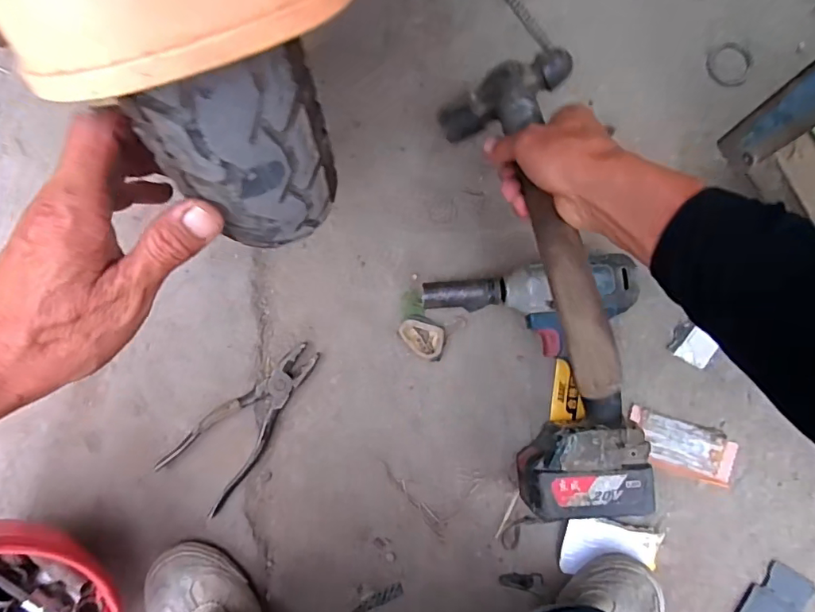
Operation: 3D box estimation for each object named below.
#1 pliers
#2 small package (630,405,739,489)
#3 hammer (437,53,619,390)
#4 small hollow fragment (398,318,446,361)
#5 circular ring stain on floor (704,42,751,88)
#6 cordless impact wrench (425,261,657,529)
[{"bbox_3d":[-0.165,0.121,0.519,0.076,0.018,0.189,43,86,2],"label":"pliers"},{"bbox_3d":[0.285,0.146,0.510,0.112,0.008,0.053,18,86,1],"label":"small package"},{"bbox_3d":[0.116,-0.097,0.396,0.104,0.036,0.330,-31,57,21],"label":"hammer"},{"bbox_3d":[0.015,0.034,0.519,0.049,0.016,0.036,18,86,1],"label":"small hollow fragment"},{"bbox_3d":[0.352,-0.264,0.541,0.043,0.004,0.051,-4,84,15],"label":"circular ring stain on floor"},{"bbox_3d":[0.130,0.077,0.485,0.194,0.083,0.231,-6,86,-1],"label":"cordless impact wrench"}]

